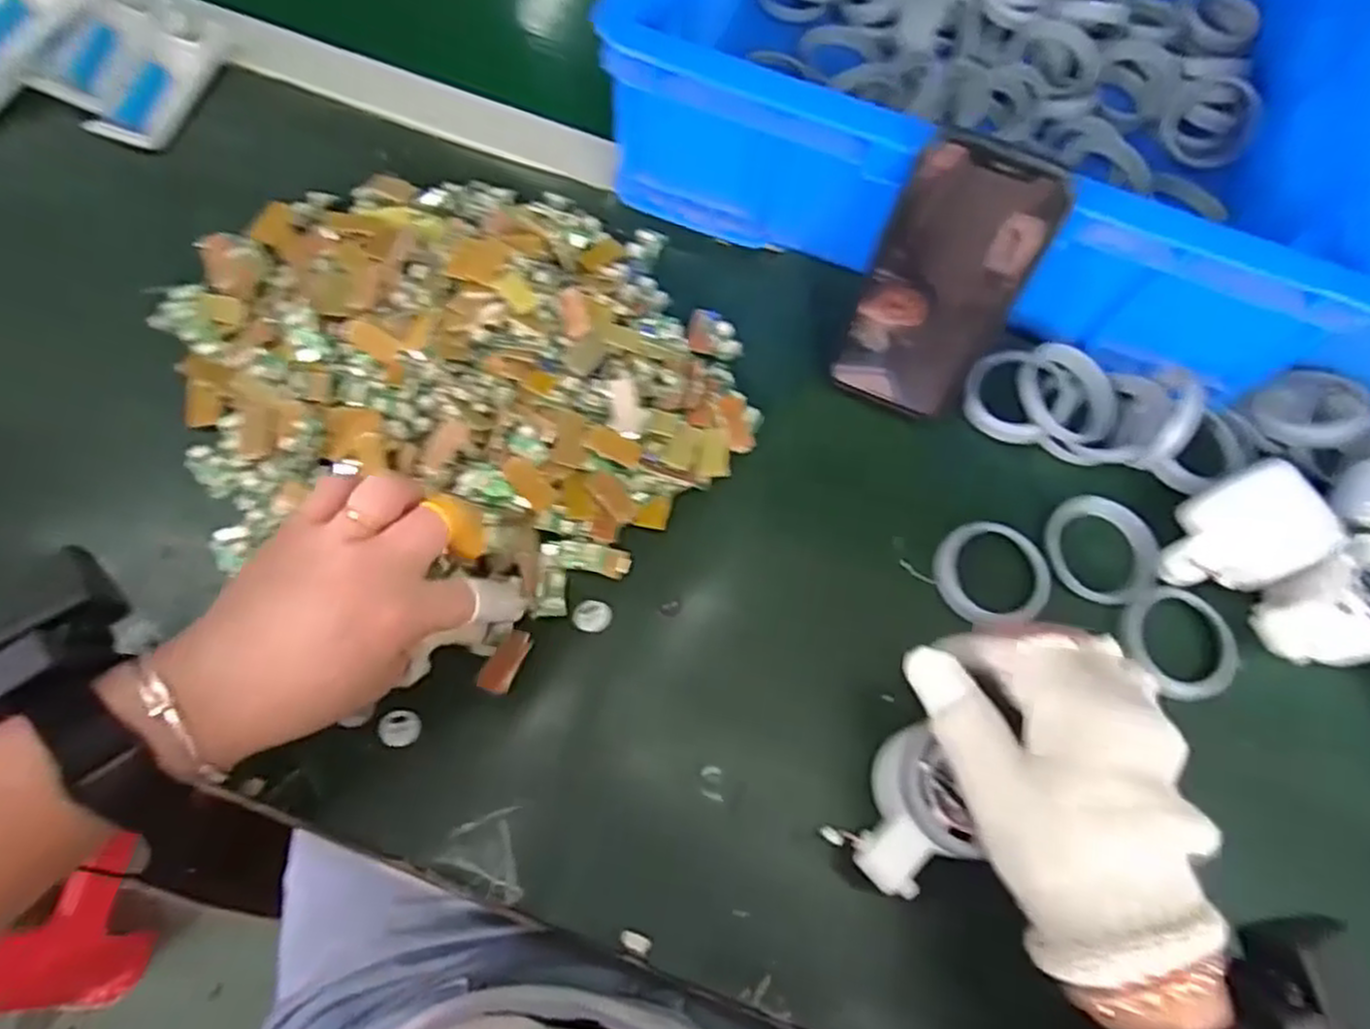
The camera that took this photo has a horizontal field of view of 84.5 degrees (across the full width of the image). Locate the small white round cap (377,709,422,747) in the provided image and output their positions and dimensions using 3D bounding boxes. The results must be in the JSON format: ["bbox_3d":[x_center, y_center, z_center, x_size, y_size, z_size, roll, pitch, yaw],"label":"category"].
[{"bbox_3d":[-0.138,0.103,0.366,0.019,0.004,0.018,1,69,-3],"label":"small white round cap"}]

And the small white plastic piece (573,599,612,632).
[{"bbox_3d":[-0.048,0.052,0.389,0.019,0.004,0.016,11,69,0],"label":"small white plastic piece"}]

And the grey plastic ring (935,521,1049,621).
[{"bbox_3d":[0.168,0.031,0.411,0.062,0.007,0.057,1,69,-3],"label":"grey plastic ring"}]

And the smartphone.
[{"bbox_3d":[0.133,-0.117,0.395,0.075,0.145,0.011,19,45,2],"label":"smartphone"}]

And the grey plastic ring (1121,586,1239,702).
[{"bbox_3d":[0.262,0.067,0.399,0.055,0.010,0.058,1,69,-3],"label":"grey plastic ring"}]

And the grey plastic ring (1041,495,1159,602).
[{"bbox_3d":[0.231,0.020,0.423,0.058,0.011,0.063,1,69,-3],"label":"grey plastic ring"}]

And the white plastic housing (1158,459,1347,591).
[{"bbox_3d":[0.294,0.011,0.400,0.070,0.040,0.055,-26,72,-11],"label":"white plastic housing"}]

